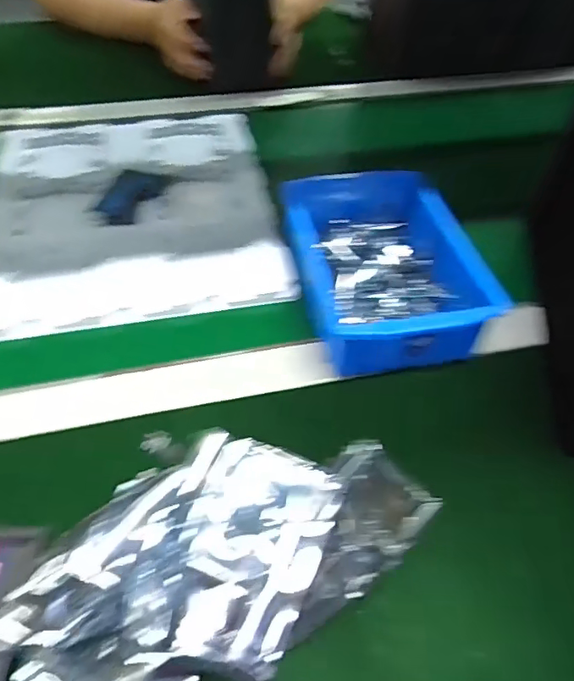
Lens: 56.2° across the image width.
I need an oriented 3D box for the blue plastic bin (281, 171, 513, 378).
[{"bbox_3d":[0.081,-0.068,0.462,0.132,0.059,0.195,-8,51,-9],"label":"blue plastic bin"}]

